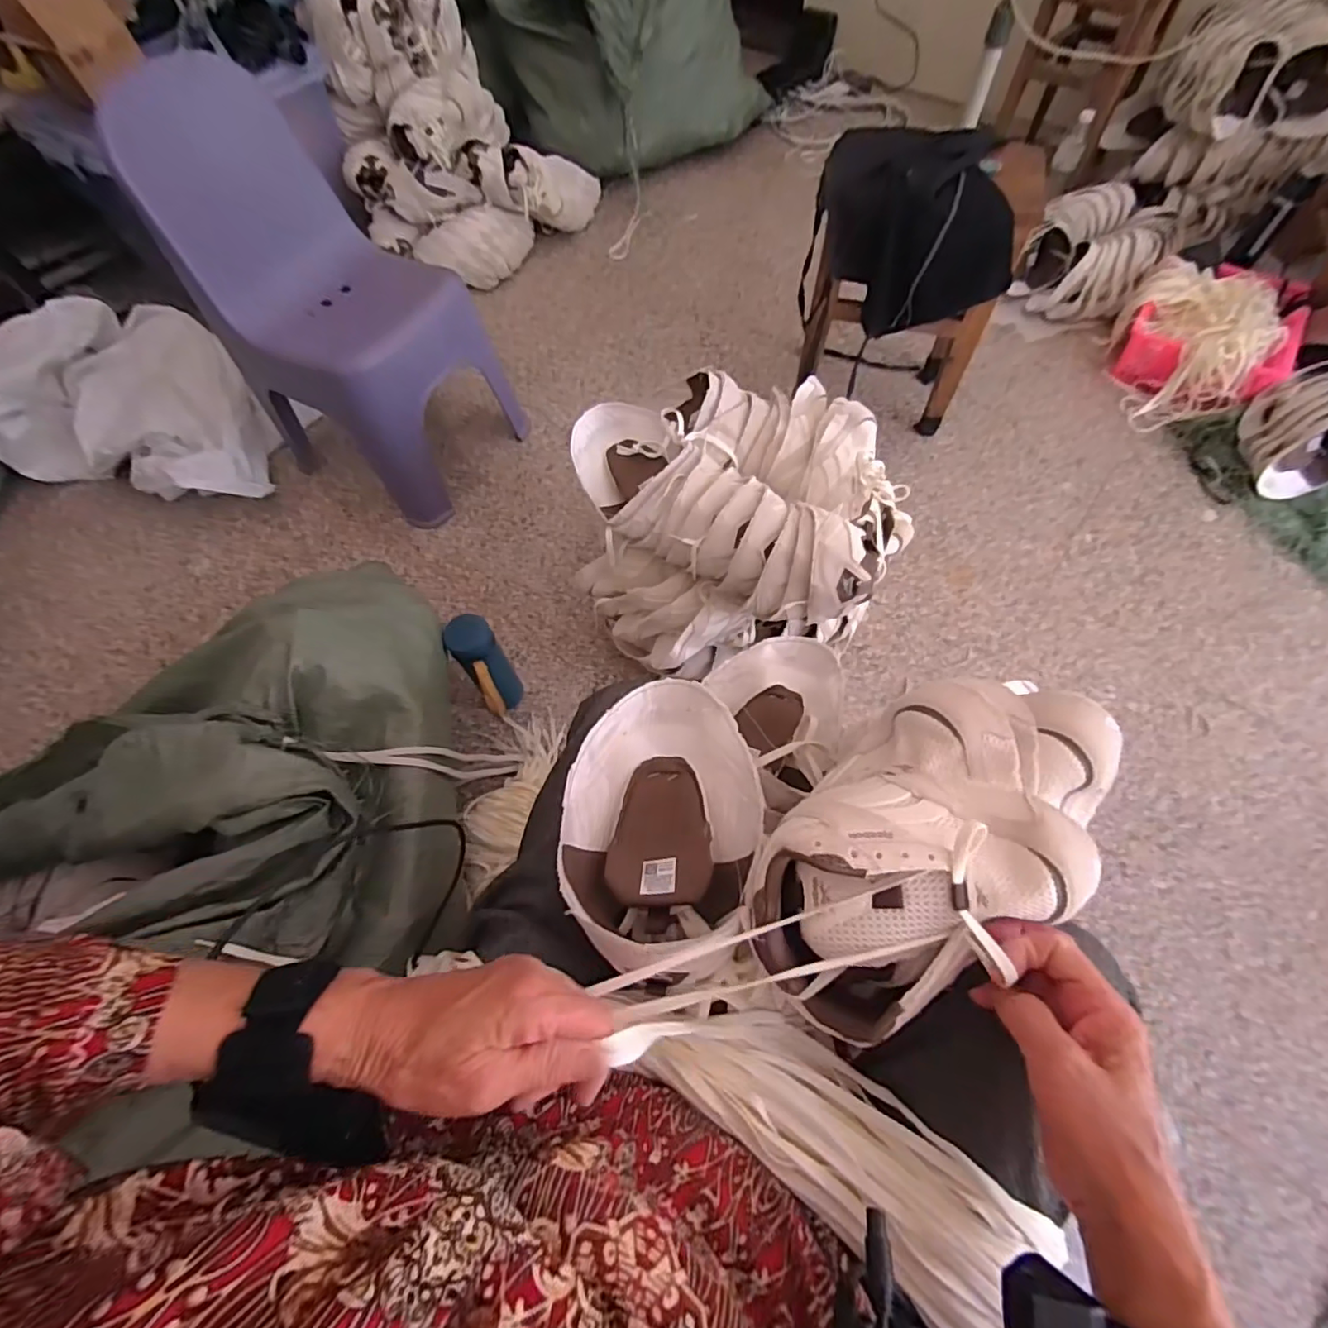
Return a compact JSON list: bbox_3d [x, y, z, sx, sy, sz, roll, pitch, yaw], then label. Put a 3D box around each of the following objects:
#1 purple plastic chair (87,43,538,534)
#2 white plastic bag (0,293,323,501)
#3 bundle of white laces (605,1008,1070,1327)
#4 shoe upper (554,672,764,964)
[{"bbox_3d":[-0.514,-0.567,0.962,0.325,0.544,0.326,25,67,13],"label":"purple plastic chair"},{"bbox_3d":[-0.954,-0.494,1.075,0.431,0.208,0.361,7,64,5],"label":"white plastic bag"},{"bbox_3d":[0.094,0.291,0.367,0.233,0.057,0.080,31,69,16],"label":"bundle of white laces"},{"bbox_3d":[-0.003,0.105,0.428,0.141,0.064,0.201,-1,64,1],"label":"shoe upper"}]

